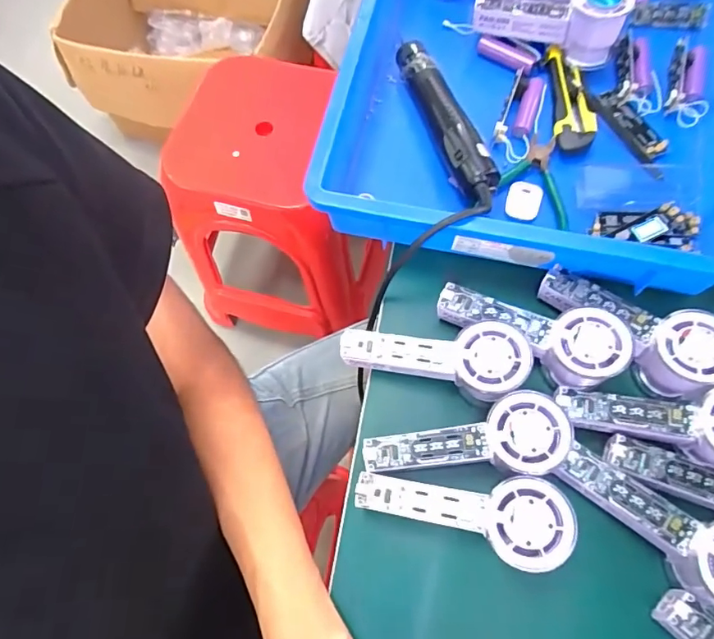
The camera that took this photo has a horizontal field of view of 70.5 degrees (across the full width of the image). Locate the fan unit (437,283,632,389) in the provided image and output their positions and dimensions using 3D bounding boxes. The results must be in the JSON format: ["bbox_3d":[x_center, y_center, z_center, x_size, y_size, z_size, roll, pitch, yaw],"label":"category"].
[{"bbox_3d":[0.138,0.009,0.406,0.144,0.032,0.053,20,71,25],"label":"fan unit"}]

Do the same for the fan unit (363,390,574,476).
[{"bbox_3d":[0.081,0.092,0.380,0.148,0.032,0.054,-11,68,12],"label":"fan unit"}]

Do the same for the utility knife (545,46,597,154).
[{"bbox_3d":[0.216,-0.223,0.508,0.038,0.015,0.130,3,69,4],"label":"utility knife"}]

